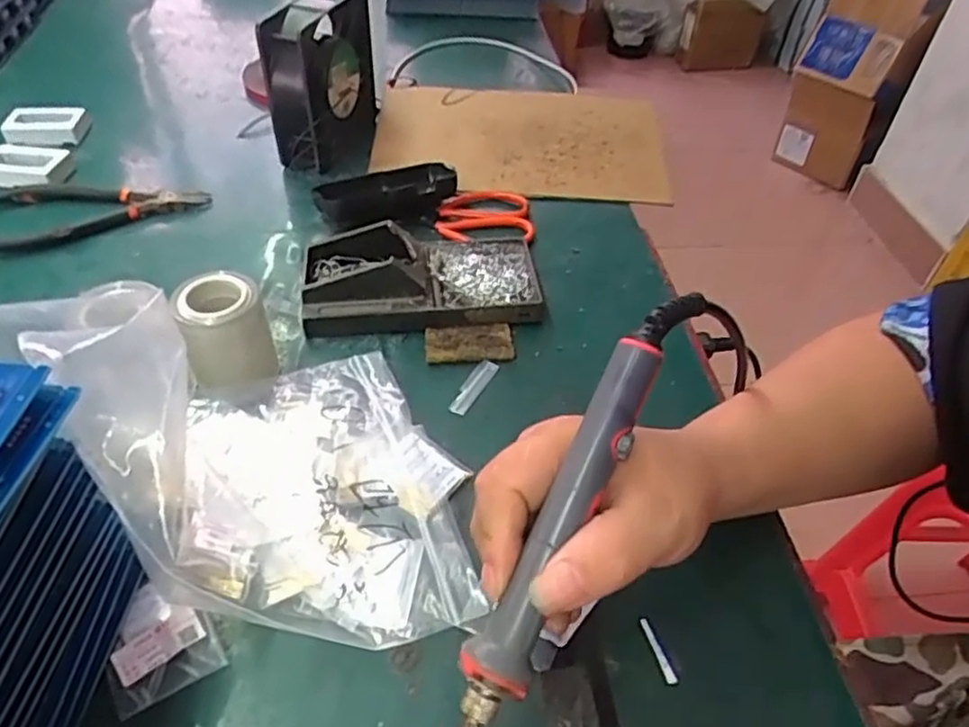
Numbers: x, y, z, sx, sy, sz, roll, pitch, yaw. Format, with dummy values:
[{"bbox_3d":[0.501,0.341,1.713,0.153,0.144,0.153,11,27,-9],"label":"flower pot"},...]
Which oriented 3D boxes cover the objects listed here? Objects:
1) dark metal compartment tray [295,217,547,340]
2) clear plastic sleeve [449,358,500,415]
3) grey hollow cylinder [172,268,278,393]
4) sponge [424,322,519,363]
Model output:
[{"bbox_3d":[-0.043,-0.064,0.468,0.159,0.032,0.085,-7,47,-12],"label":"dark metal compartment tray"},{"bbox_3d":[-0.007,0.014,0.429,0.012,0.004,0.047,24,49,17],"label":"clear plastic sleeve"},{"bbox_3d":[-0.149,-0.015,0.401,0.049,0.063,0.049,-18,51,-21],"label":"grey hollow cylinder"},{"bbox_3d":[-0.010,-0.014,0.451,0.057,0.005,0.031,-3,47,-8],"label":"sponge"}]

